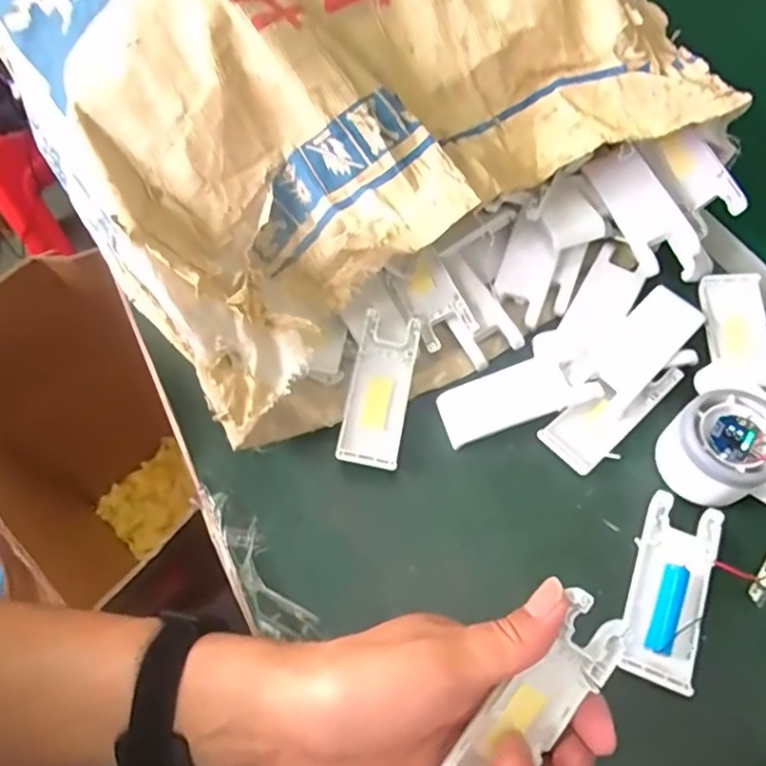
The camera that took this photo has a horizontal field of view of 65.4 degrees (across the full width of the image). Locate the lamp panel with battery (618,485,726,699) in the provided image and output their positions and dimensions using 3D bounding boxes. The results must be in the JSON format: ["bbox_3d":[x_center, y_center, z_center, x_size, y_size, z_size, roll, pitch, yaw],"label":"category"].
[{"bbox_3d":[0.165,0.117,0.341,0.043,0.014,0.104,18,65,12],"label":"lamp panel with battery"}]

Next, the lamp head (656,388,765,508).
[{"bbox_3d":[0.198,0.039,0.352,0.060,0.045,0.056,-26,64,-10],"label":"lamp head"}]

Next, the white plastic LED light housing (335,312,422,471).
[{"bbox_3d":[-0.002,0.005,0.396,0.040,0.014,0.102,13,71,-4],"label":"white plastic LED light housing"}]

